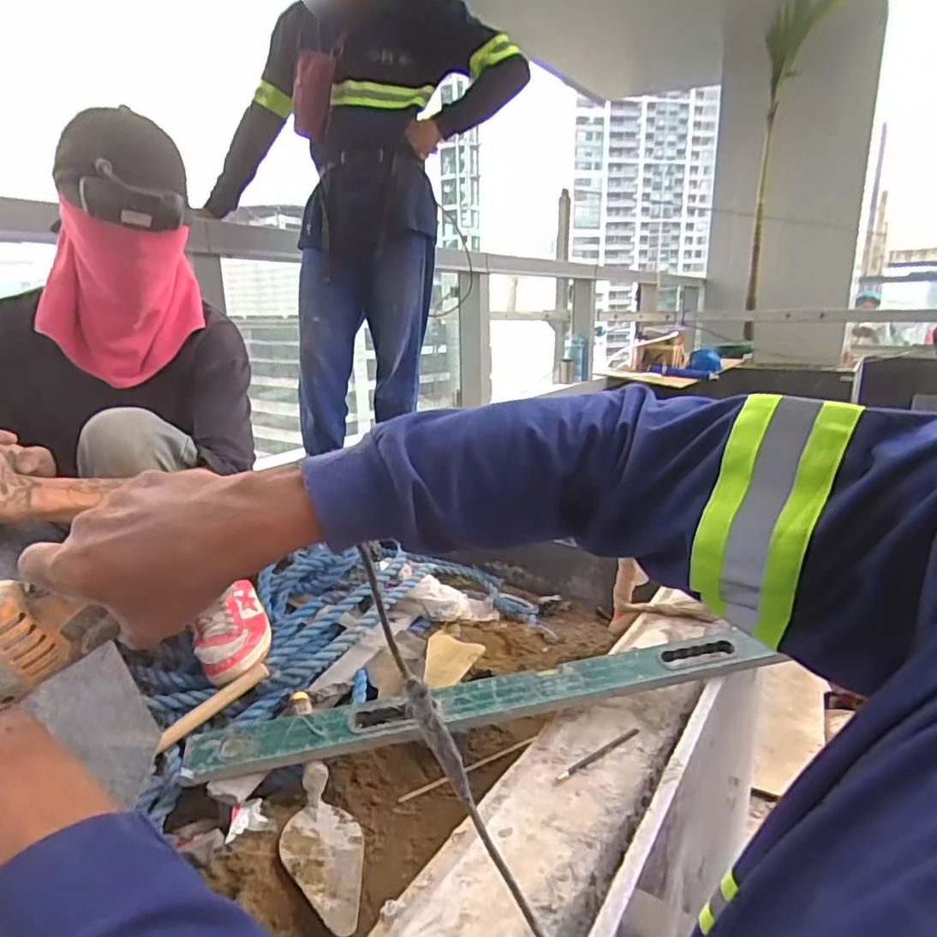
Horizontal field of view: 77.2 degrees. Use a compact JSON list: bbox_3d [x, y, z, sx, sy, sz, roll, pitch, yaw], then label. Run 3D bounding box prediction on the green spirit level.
[{"bbox_3d":[0.036,0.324,0.830,0.816,0.020,0.064,-8,36,-8],"label":"green spirit level"}]

